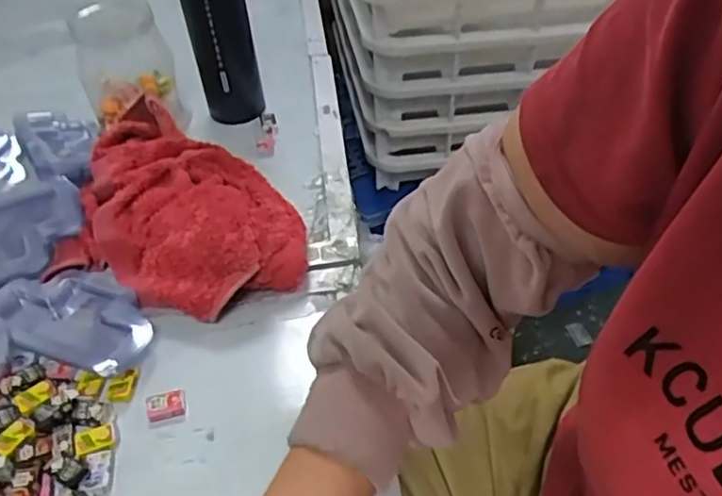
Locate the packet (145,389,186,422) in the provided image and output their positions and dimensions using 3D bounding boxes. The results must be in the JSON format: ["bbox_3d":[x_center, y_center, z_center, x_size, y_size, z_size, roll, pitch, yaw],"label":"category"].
[{"bbox_3d":[-0.140,0.113,0.455,0.027,0.007,0.019,-11,45,-7],"label":"packet"}]

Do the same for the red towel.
[{"bbox_3d":[-0.150,-0.039,0.566,0.216,0.056,0.217,3,45,8],"label":"red towel"}]

